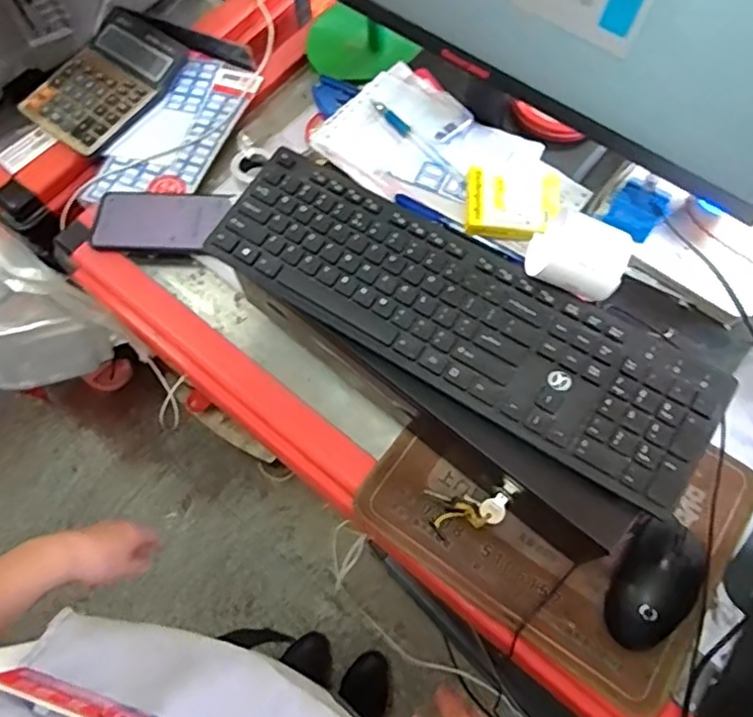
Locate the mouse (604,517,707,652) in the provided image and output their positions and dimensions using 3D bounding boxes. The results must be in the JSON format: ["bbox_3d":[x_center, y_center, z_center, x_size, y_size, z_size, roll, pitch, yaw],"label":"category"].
[{"bbox_3d":[0.237,0.192,0.520,0.057,0.029,0.106,30,71,13],"label":"mouse"}]

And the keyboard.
[{"bbox_3d":[0.064,-0.040,0.510,0.426,0.017,0.121,31,71,14],"label":"keyboard"}]

